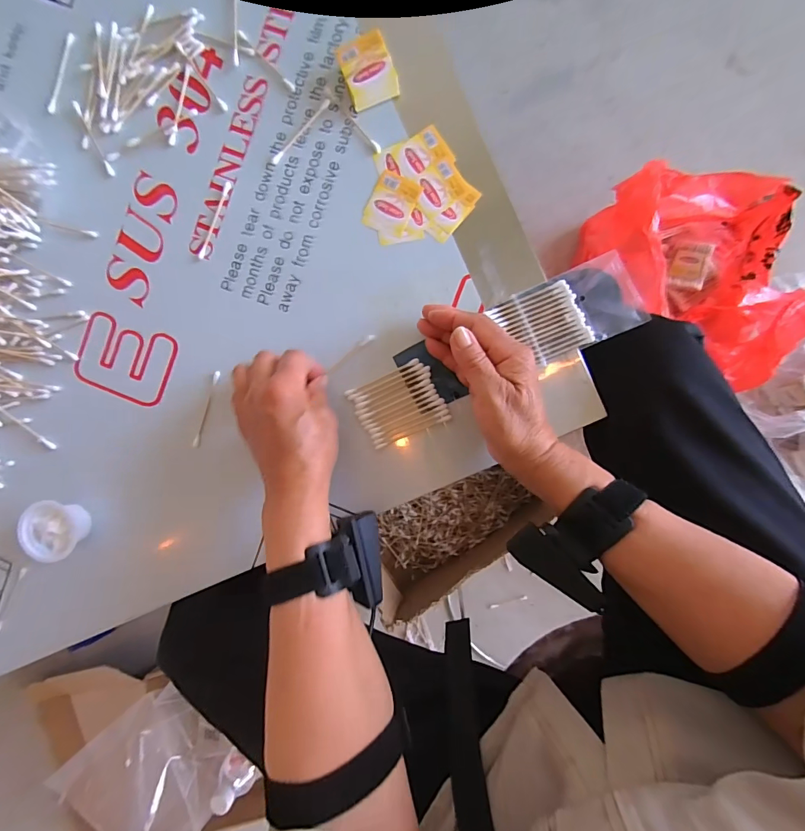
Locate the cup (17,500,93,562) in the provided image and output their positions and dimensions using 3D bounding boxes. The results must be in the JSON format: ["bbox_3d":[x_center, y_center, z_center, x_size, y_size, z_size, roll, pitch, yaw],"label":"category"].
[{"bbox_3d":[-0.321,0.106,0.385,0.047,0.027,0.052,-21,90,4],"label":"cup"}]

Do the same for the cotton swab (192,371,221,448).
[{"bbox_3d":[-0.181,-0.006,0.384,0.006,0.004,0.073,18,93,4],"label":"cotton swab"}]

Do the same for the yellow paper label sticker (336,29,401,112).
[{"bbox_3d":[-0.029,-0.292,0.353,0.041,0.020,0.047,-19,90,4],"label":"yellow paper label sticker"}]

